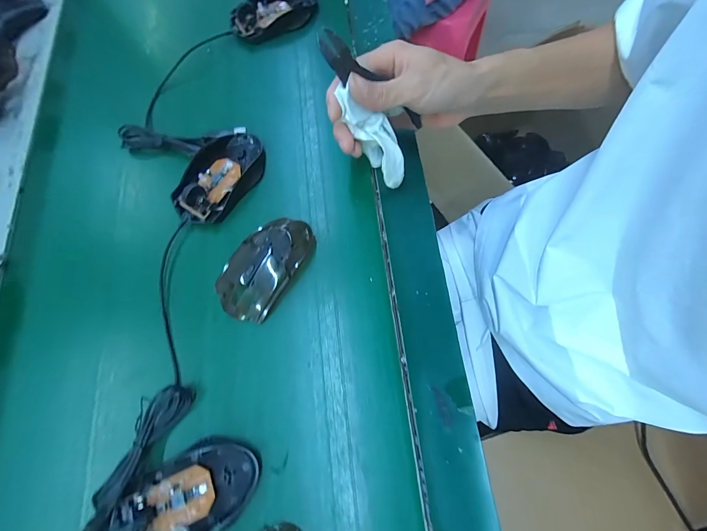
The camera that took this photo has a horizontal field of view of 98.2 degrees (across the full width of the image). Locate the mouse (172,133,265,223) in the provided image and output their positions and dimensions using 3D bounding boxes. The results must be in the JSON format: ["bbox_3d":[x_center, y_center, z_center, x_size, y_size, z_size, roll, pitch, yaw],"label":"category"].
[{"bbox_3d":[-0.140,-0.095,0.324,0.065,0.024,0.112,26,76,9],"label":"mouse"}]

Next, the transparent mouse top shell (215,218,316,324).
[{"bbox_3d":[-0.083,0.000,0.290,0.057,0.030,0.107,35,77,12],"label":"transparent mouse top shell"}]

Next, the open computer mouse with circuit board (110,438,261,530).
[{"bbox_3d":[-0.130,0.180,0.238,0.109,0.026,0.060,-26,74,-6],"label":"open computer mouse with circuit board"}]

